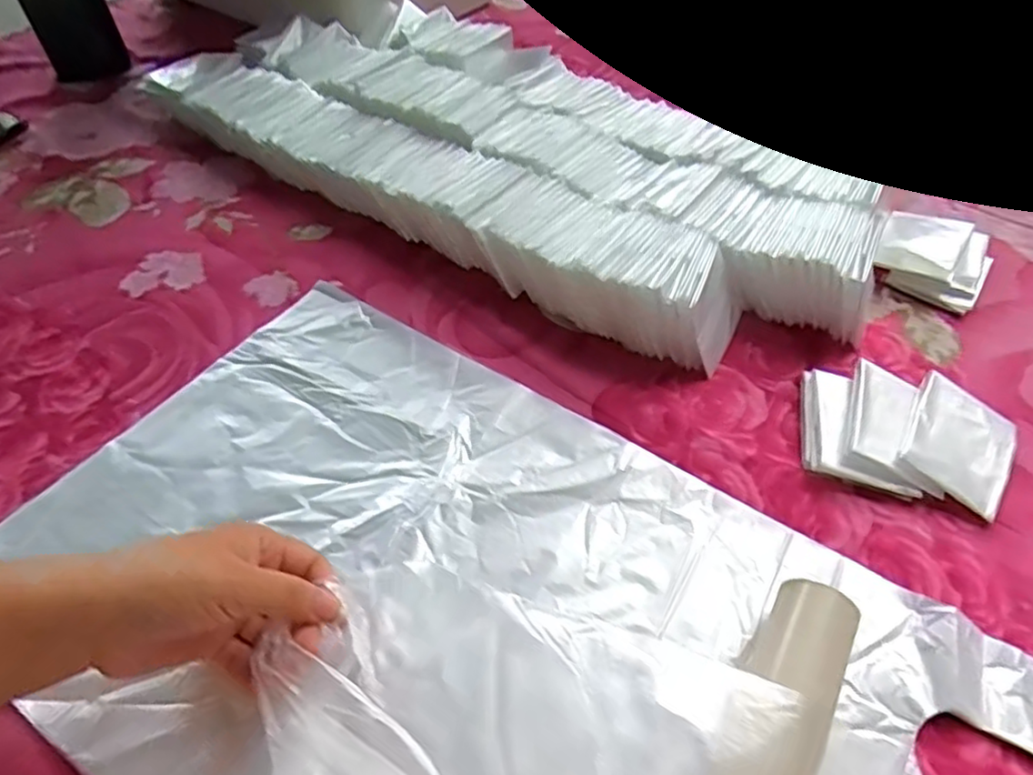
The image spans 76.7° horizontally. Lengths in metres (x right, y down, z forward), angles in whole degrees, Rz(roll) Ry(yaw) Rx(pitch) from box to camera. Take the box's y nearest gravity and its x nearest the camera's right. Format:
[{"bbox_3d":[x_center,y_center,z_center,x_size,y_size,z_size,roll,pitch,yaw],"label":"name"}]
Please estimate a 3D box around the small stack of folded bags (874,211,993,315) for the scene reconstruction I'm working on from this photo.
[{"bbox_3d":[0.345,-0.112,0.537,0.085,0.032,0.092,25,55,19],"label":"small stack of folded bags"}]

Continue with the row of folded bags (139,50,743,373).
[{"bbox_3d":[-0.095,-0.177,0.567,0.596,0.057,0.101,26,55,19],"label":"row of folded bags"}]

